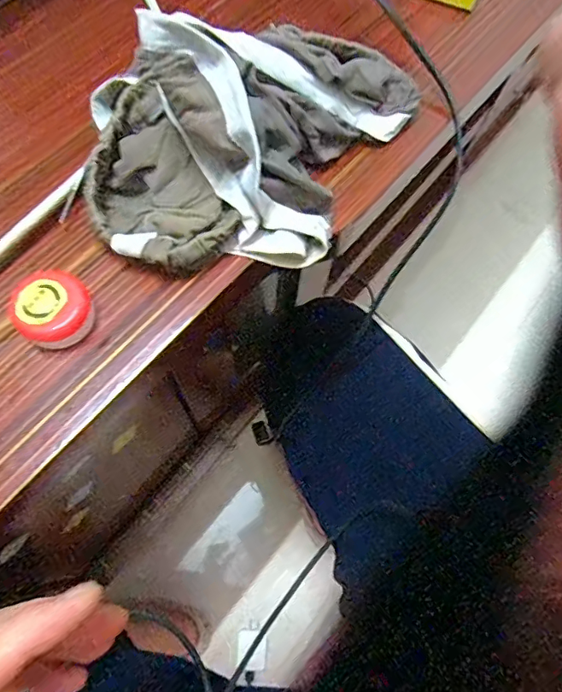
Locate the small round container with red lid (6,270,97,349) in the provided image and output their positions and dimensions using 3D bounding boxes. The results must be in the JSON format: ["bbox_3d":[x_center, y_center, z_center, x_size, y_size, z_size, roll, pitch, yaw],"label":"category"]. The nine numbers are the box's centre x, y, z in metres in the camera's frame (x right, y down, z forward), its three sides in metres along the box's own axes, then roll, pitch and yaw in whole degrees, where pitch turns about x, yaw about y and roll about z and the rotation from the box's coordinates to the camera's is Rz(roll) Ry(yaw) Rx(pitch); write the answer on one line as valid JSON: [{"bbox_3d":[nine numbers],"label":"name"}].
[{"bbox_3d":[-0.124,-0.020,0.271,0.034,0.026,0.039,34,71,10],"label":"small round container with red lid"}]

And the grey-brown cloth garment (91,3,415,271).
[{"bbox_3d":[-0.009,-0.129,0.286,0.207,0.087,0.140,-8,70,-6],"label":"grey-brown cloth garment"}]

